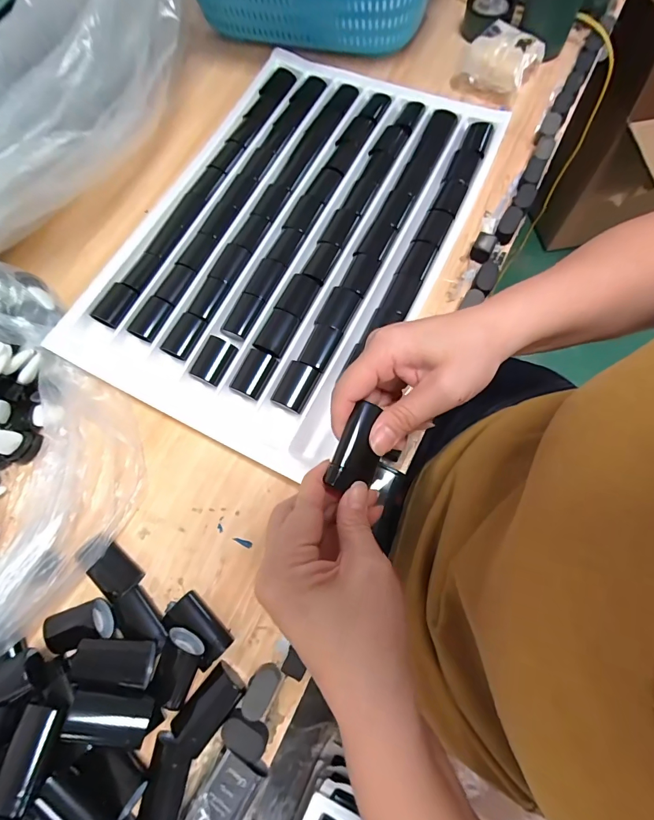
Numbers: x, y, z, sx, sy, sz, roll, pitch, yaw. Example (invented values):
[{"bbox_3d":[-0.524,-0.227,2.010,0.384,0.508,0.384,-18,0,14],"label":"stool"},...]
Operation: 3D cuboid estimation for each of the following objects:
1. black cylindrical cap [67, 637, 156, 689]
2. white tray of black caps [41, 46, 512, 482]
[{"bbox_3d":[-0.170,0.203,0.327,0.064,0.026,0.031,7,72,4],"label":"black cylindrical cap"},{"bbox_3d":[-0.043,-0.208,0.462,0.332,0.030,0.490,26,75,10],"label":"white tray of black caps"}]

